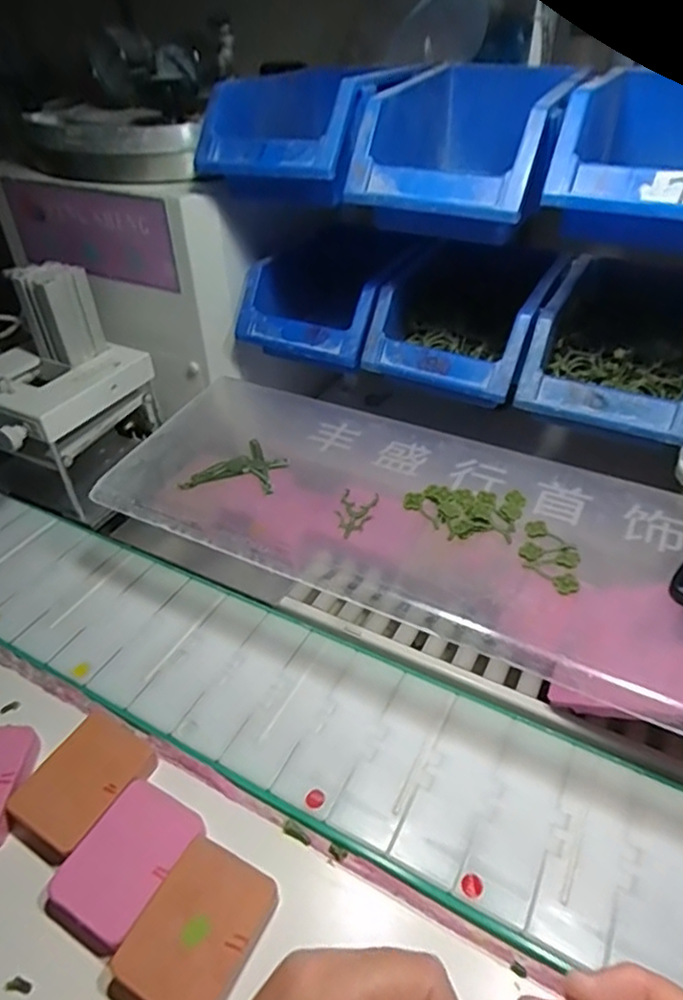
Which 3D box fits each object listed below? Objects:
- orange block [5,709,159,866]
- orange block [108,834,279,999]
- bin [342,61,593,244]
[{"bbox_3d":[-0.156,0.172,0.371,0.055,0.016,0.076,21,47,24],"label":"orange block"},{"bbox_3d":[-0.072,0.219,0.307,0.057,0.021,0.075,19,47,23],"label":"orange block"},{"bbox_3d":[0.096,-0.260,0.453,0.119,0.075,0.191,17,43,20],"label":"bin"}]

